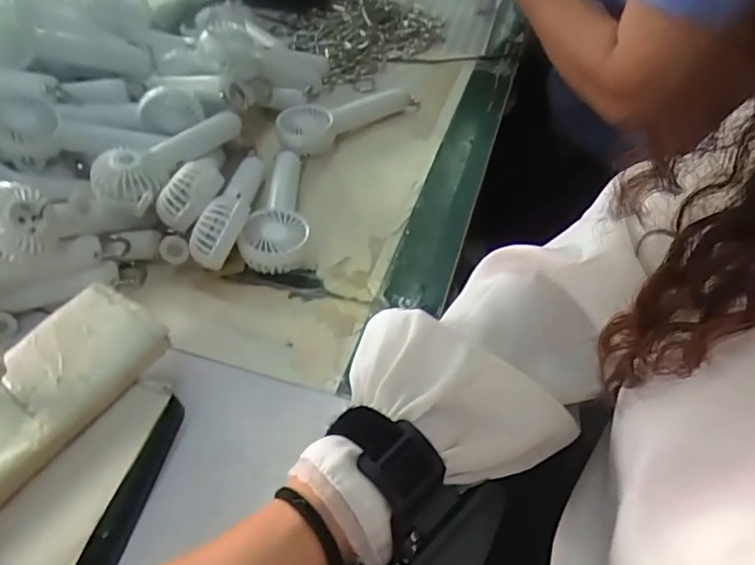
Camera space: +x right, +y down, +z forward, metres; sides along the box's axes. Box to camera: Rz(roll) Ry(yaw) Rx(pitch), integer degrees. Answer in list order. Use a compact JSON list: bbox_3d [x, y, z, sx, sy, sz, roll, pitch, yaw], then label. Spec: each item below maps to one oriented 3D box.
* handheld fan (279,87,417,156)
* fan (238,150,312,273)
[{"bbox_3d":[-0.032,-0.177,0.556,0.169,0.033,0.051,-34,57,-23],"label":"handheld fan"},{"bbox_3d":[-0.089,-0.061,0.462,0.054,0.038,0.122,-9,51,-6],"label":"fan"}]

